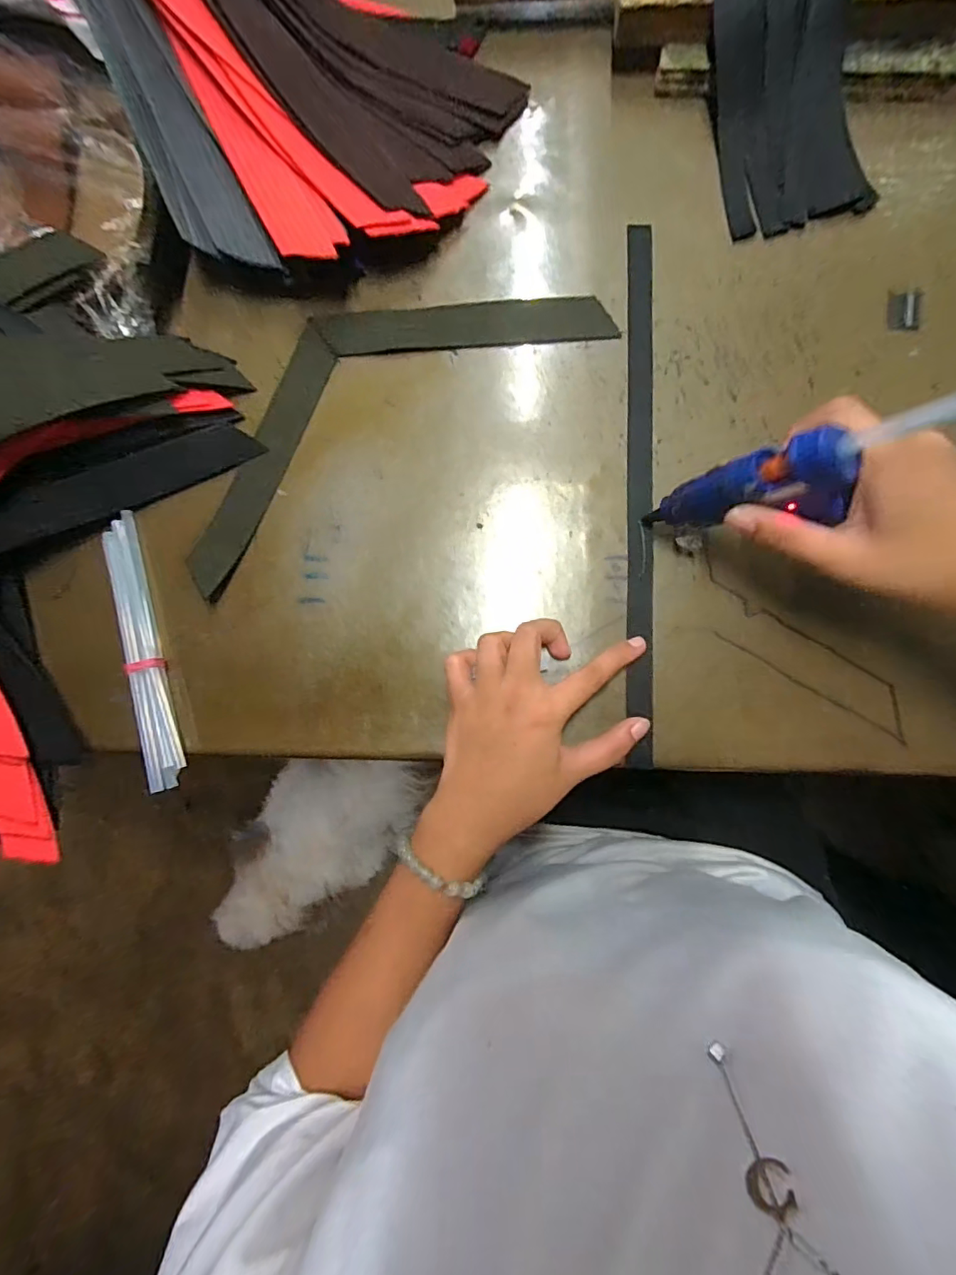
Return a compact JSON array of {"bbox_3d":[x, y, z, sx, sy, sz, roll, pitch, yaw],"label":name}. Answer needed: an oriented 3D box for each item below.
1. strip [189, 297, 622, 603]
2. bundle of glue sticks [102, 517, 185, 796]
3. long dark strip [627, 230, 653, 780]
[{"bbox_3d":[-0.075,-0.171,0.359,0.327,0.012,0.130,-32,83,1],"label":"strip"},{"bbox_3d":[-0.225,0.007,0.350,0.019,0.019,0.185,-17,83,2],"label":"bundle of glue sticks"},{"bbox_3d":[0.109,-0.101,0.348,0.016,0.004,0.365,1,85,4],"label":"long dark strip"}]

